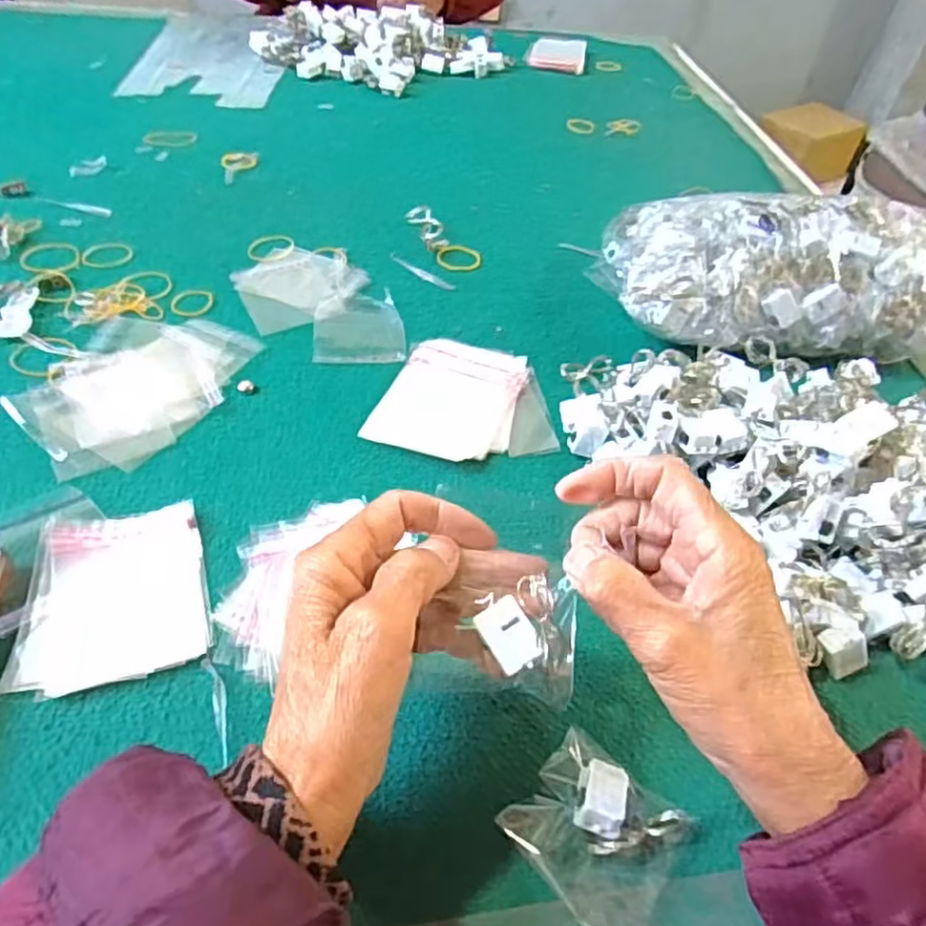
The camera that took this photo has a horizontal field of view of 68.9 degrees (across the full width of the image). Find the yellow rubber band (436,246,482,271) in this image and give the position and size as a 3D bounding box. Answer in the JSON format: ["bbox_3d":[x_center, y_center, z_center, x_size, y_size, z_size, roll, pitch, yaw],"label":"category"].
[{"bbox_3d":[-0.003,-0.179,0.588,0.039,0.004,0.034,3,48,-3],"label":"yellow rubber band"}]

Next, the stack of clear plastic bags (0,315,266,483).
[{"bbox_3d":[-0.220,-0.055,0.452,0.115,0.006,0.153,24,51,15],"label":"stack of clear plastic bags"}]

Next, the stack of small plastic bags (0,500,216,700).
[{"bbox_3d":[-0.178,0.066,0.344,0.089,0.011,0.095,-12,51,-15],"label":"stack of small plastic bags"}]

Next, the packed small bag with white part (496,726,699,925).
[{"bbox_3d":[0.056,0.154,0.284,0.064,0.017,0.061,34,54,23],"label":"packed small bag with white part"}]

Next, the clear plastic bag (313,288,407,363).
[{"bbox_3d":[-0.079,-0.104,0.513,0.065,0.004,0.077,-2,49,-8],"label":"clear plastic bag"}]

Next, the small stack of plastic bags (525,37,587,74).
[{"bbox_3d":[0.135,-0.585,0.964,0.078,0.009,0.137,11,48,4],"label":"small stack of plastic bags"}]

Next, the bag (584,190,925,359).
[{"bbox_3d":[0.253,-0.144,0.521,0.277,0.094,0.148,5,48,-1],"label":"bag"}]

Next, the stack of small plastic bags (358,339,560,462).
[{"bbox_3d":[0.007,-0.043,0.463,0.116,0.010,0.113,15,49,8],"label":"stack of small plastic bags"}]

